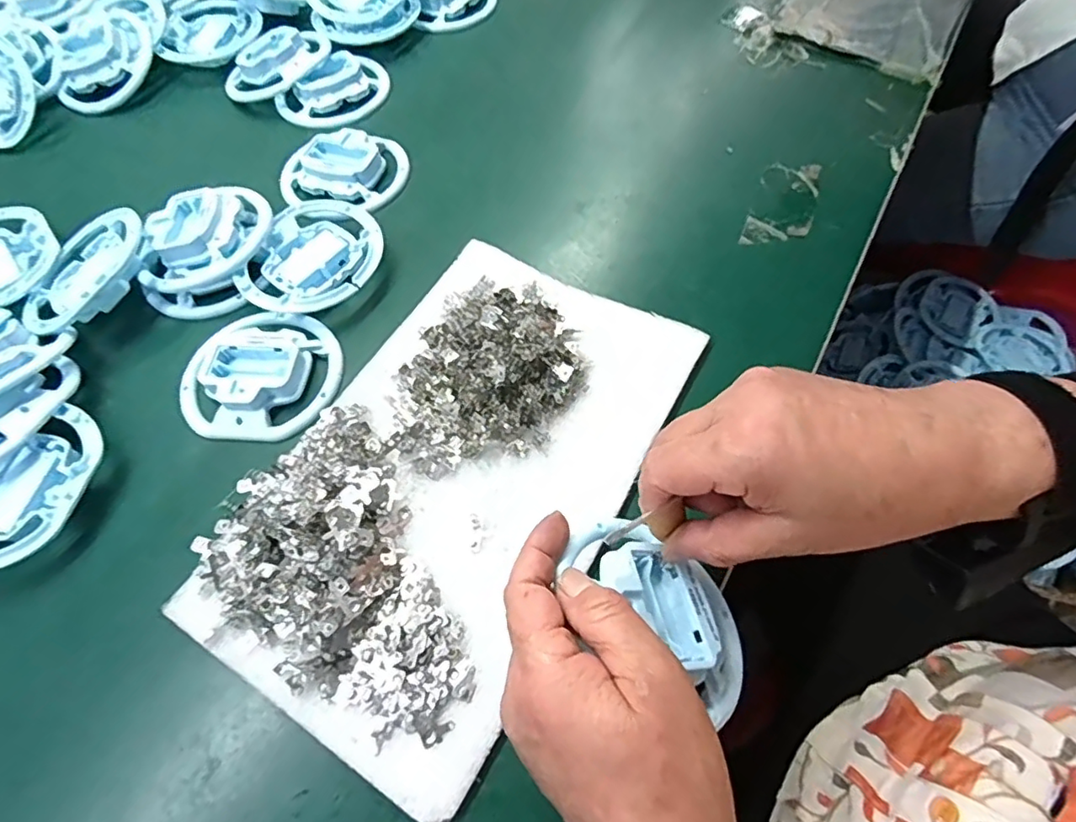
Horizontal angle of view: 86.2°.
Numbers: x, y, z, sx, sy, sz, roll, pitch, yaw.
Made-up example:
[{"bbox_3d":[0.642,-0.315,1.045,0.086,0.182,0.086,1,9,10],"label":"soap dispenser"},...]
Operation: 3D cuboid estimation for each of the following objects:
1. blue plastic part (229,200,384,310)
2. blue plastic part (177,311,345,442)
[{"bbox_3d":[-0.161,-0.110,0.422,0.090,0.017,0.102,17,64,11],"label":"blue plastic part"},{"bbox_3d":[-0.184,-0.028,0.379,0.103,0.021,0.094,-1,62,2],"label":"blue plastic part"}]

